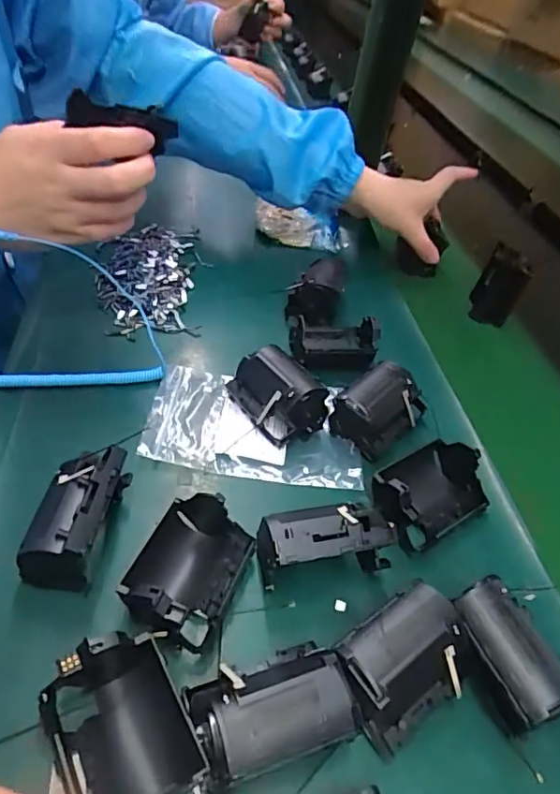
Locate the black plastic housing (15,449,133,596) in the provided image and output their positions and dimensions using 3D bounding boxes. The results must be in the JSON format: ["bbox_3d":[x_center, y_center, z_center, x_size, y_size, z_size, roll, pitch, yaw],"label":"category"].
[{"bbox_3d":[-0.112,0.067,0.294,0.043,0.048,0.072,8,43,-2],"label":"black plastic housing"}]

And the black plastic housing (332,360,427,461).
[{"bbox_3d":[0.076,0.007,0.394,0.072,0.039,0.048,-30,56,-35],"label":"black plastic housing"}]

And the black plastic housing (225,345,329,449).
[{"bbox_3d":[-0.003,-0.003,0.391,0.048,0.040,0.070,-26,54,-32],"label":"black plastic housing"}]

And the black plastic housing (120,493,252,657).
[{"bbox_3d":[-0.050,0.090,0.285,0.056,0.043,0.082,21,44,11],"label":"black plastic housing"}]

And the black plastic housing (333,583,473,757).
[{"bbox_3d":[0.060,0.133,0.260,0.066,0.041,0.049,-21,51,-29],"label":"black plastic housing"}]

